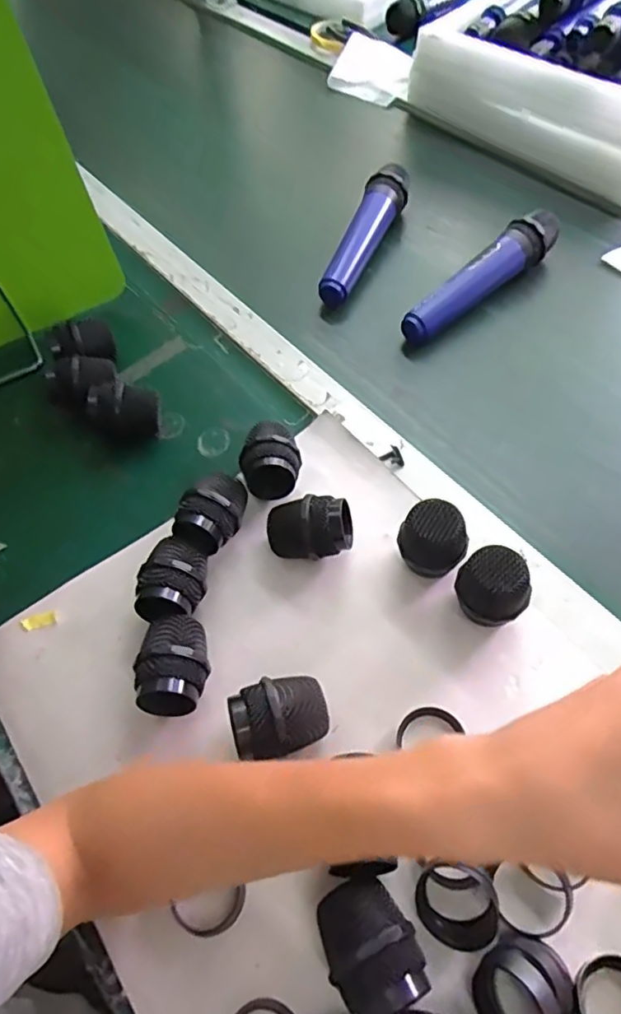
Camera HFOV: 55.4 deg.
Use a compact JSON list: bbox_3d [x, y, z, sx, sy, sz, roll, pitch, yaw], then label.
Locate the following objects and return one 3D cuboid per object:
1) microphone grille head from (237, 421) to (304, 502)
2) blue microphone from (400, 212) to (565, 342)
[{"bbox_3d":[-0.032,-0.035,0.478,0.047,0.051,0.060,-6,59,-1],"label":"microphone grille head"},{"bbox_3d":[0.169,-0.226,0.586,0.197,0.046,0.042,-36,64,-17],"label":"blue microphone"}]

